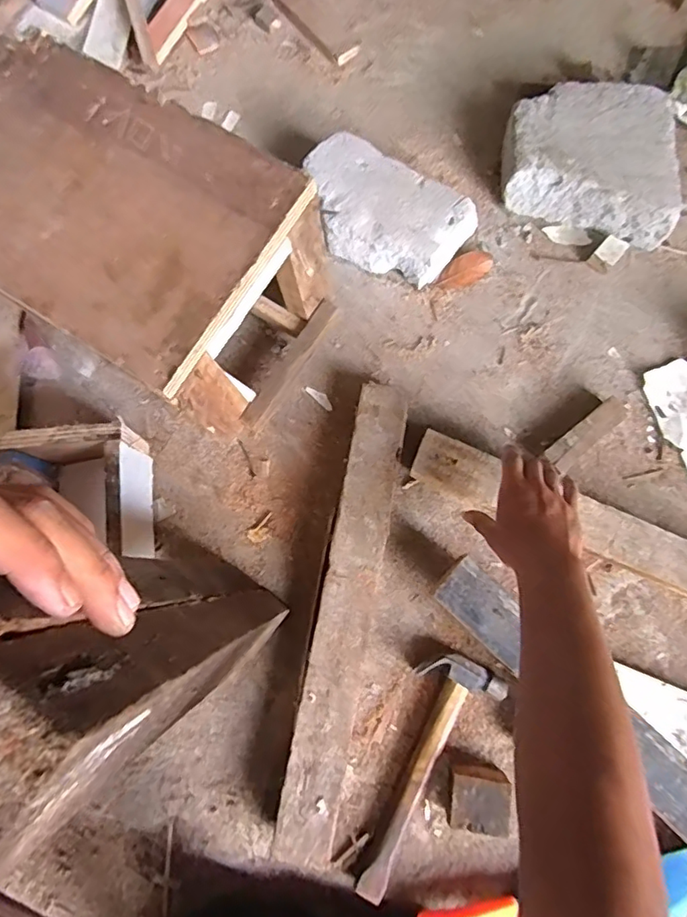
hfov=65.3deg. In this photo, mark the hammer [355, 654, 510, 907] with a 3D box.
[{"bbox_3d":[0.071,0.322,0.564,0.092,0.027,0.250,37,81,7],"label":"hammer"}]

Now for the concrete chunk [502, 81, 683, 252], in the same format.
[{"bbox_3d":[0.313,-0.384,0.680,0.210,0.070,0.181,12,79,2],"label":"concrete chunk"}]

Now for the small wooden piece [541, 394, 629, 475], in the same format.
[{"bbox_3d":[0.283,-0.026,0.631,0.112,0.027,0.032,-39,81,-7],"label":"small wooden piece"}]

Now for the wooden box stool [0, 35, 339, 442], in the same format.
[{"bbox_3d":[-0.214,-0.205,0.545,0.335,0.187,0.227,32,80,6],"label":"wooden box stool"}]

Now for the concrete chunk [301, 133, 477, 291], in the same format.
[{"bbox_3d":[0.050,-0.302,0.670,0.207,0.072,0.115,26,80,5],"label":"concrete chunk"}]

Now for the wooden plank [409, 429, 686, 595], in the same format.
[{"bbox_3d":[0.312,0.095,0.602,0.496,0.042,0.062,24,80,4],"label":"wooden plank"}]

